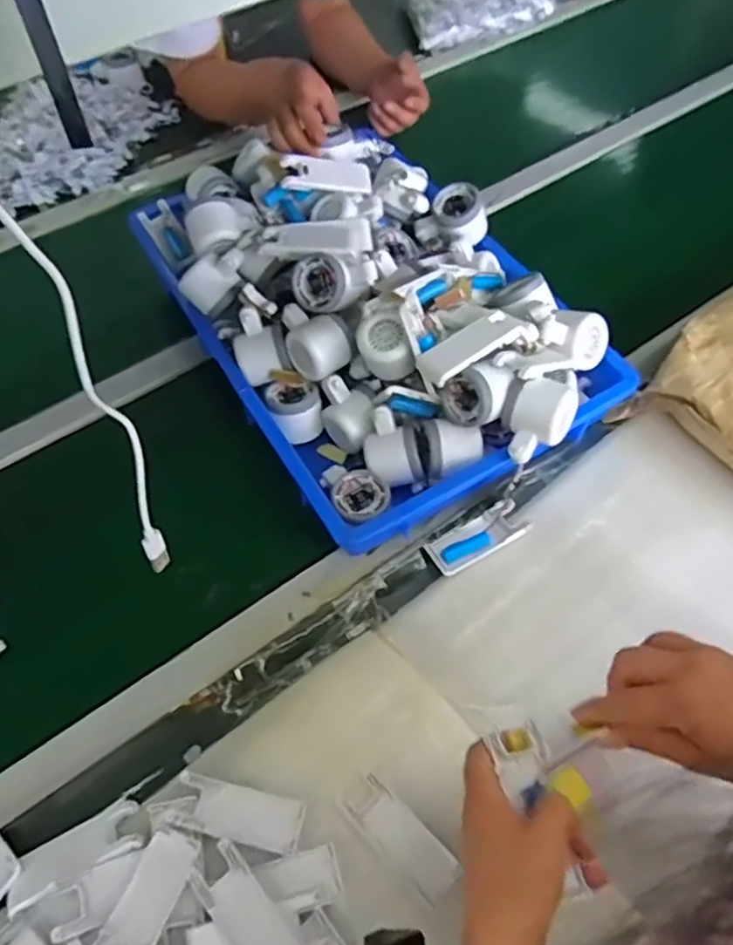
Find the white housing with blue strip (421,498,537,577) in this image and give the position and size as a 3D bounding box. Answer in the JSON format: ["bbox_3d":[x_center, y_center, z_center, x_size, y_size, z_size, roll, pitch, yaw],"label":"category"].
[{"bbox_3d":[0.112,0.066,0.651,0.101,0.017,0.040,-24,61,-17],"label":"white housing with blue strip"}]

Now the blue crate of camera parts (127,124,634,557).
[{"bbox_3d":[-0.004,-0.201,0.733,0.360,0.135,0.540,-28,62,-19],"label":"blue crate of camera parts"}]

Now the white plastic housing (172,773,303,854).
[{"bbox_3d":[-0.102,0.270,0.515,0.101,0.005,0.036,13,57,6],"label":"white plastic housing"}]

